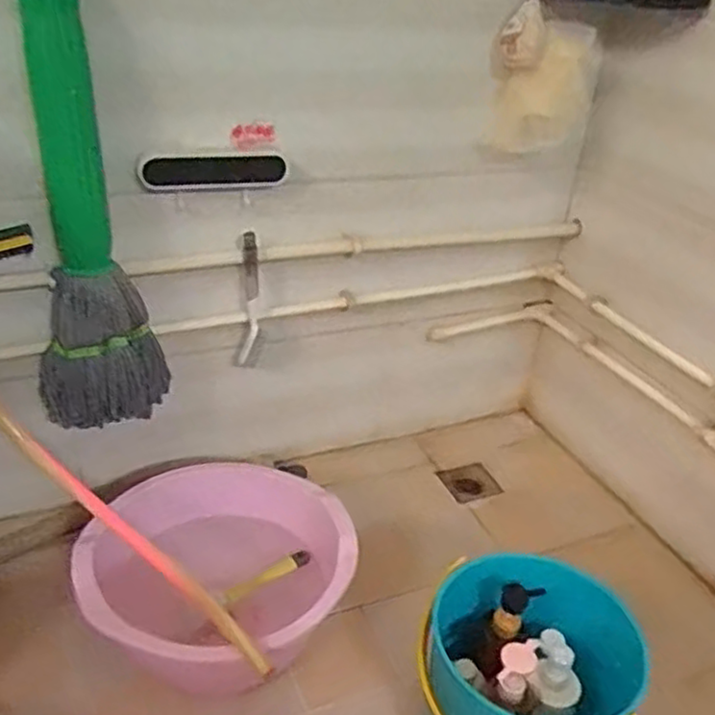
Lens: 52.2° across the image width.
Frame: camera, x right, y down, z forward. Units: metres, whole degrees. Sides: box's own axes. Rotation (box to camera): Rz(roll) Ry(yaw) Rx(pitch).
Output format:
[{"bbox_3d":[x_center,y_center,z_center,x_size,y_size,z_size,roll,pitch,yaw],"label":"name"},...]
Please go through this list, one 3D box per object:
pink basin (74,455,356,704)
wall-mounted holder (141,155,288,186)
[{"bbox_3d":[-0.203,0.340,1.112,0.364,0.215,0.361,3,31,-2],"label":"pink basin"},{"bbox_3d":[-0.214,-0.285,1.119,0.224,0.049,0.012,-10,55,-27],"label":"wall-mounted holder"}]

